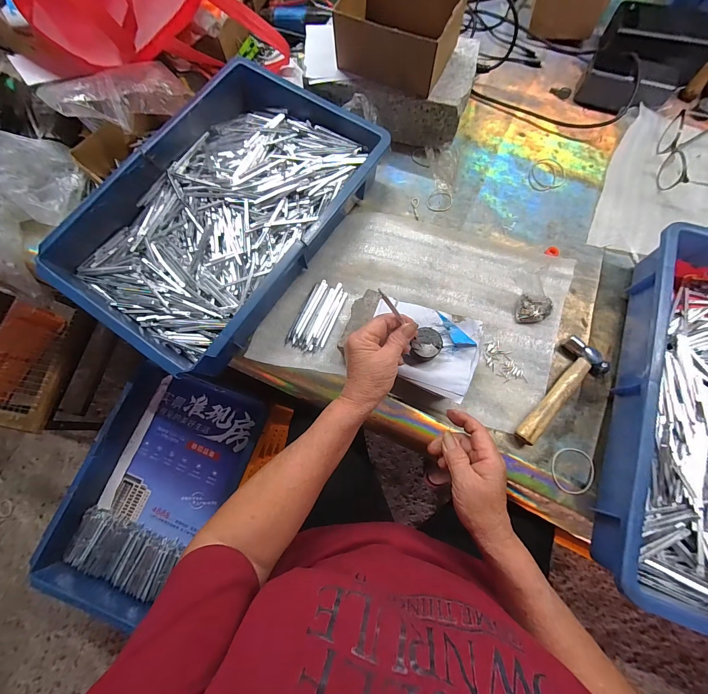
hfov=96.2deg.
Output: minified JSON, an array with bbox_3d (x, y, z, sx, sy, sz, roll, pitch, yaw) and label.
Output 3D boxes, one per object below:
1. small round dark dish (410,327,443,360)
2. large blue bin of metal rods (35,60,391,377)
[{"bbox_3d":[0.089,-0.004,0.381,0.034,0.026,0.038,40,79,12],"label":"small round dark dish"},{"bbox_3d":[-0.184,-0.195,0.454,0.283,0.072,0.418,33,78,10],"label":"large blue bin of metal rods"}]

